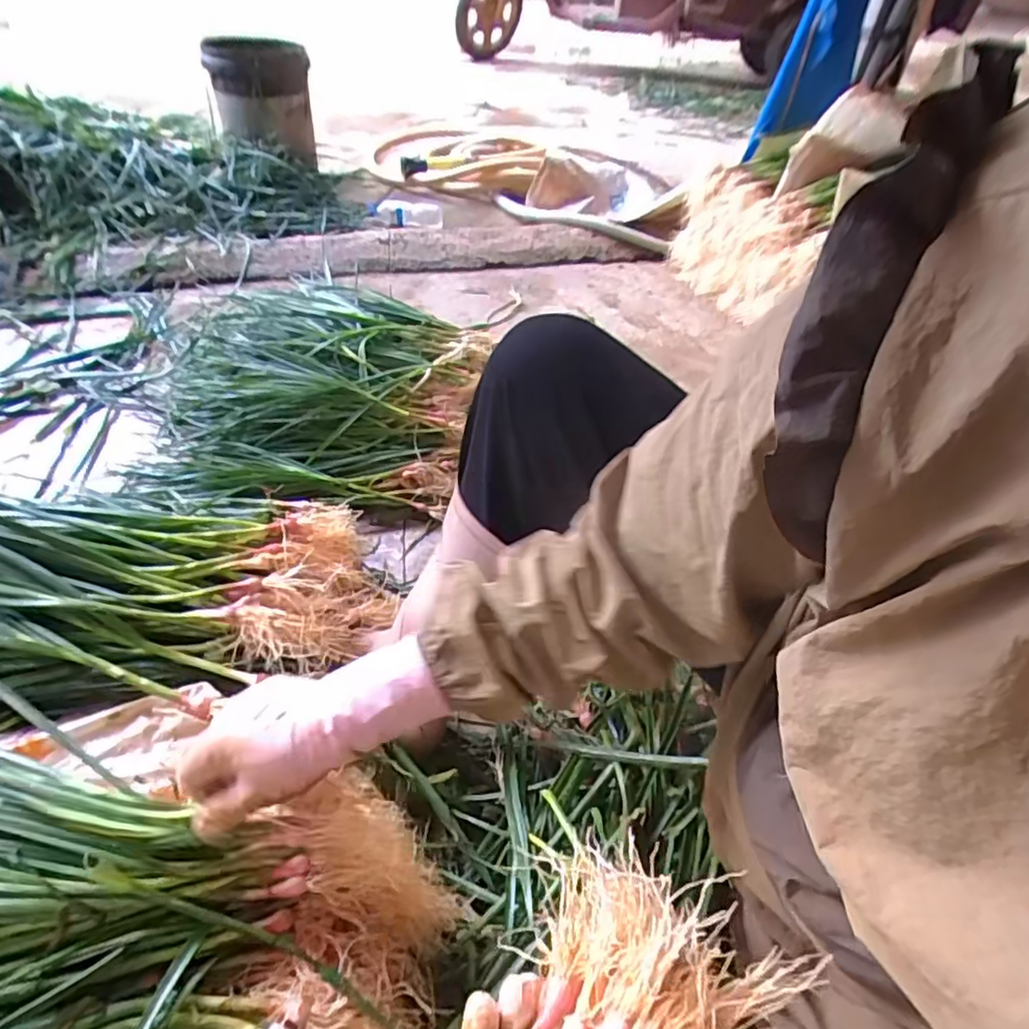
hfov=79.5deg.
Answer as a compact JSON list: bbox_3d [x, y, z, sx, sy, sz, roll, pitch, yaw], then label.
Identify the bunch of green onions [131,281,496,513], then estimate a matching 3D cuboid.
[{"bbox_3d":[-0.384,-0.208,1.063,0.617,0.191,0.458,3,44,-3],"label":"bunch of green onions"}]

